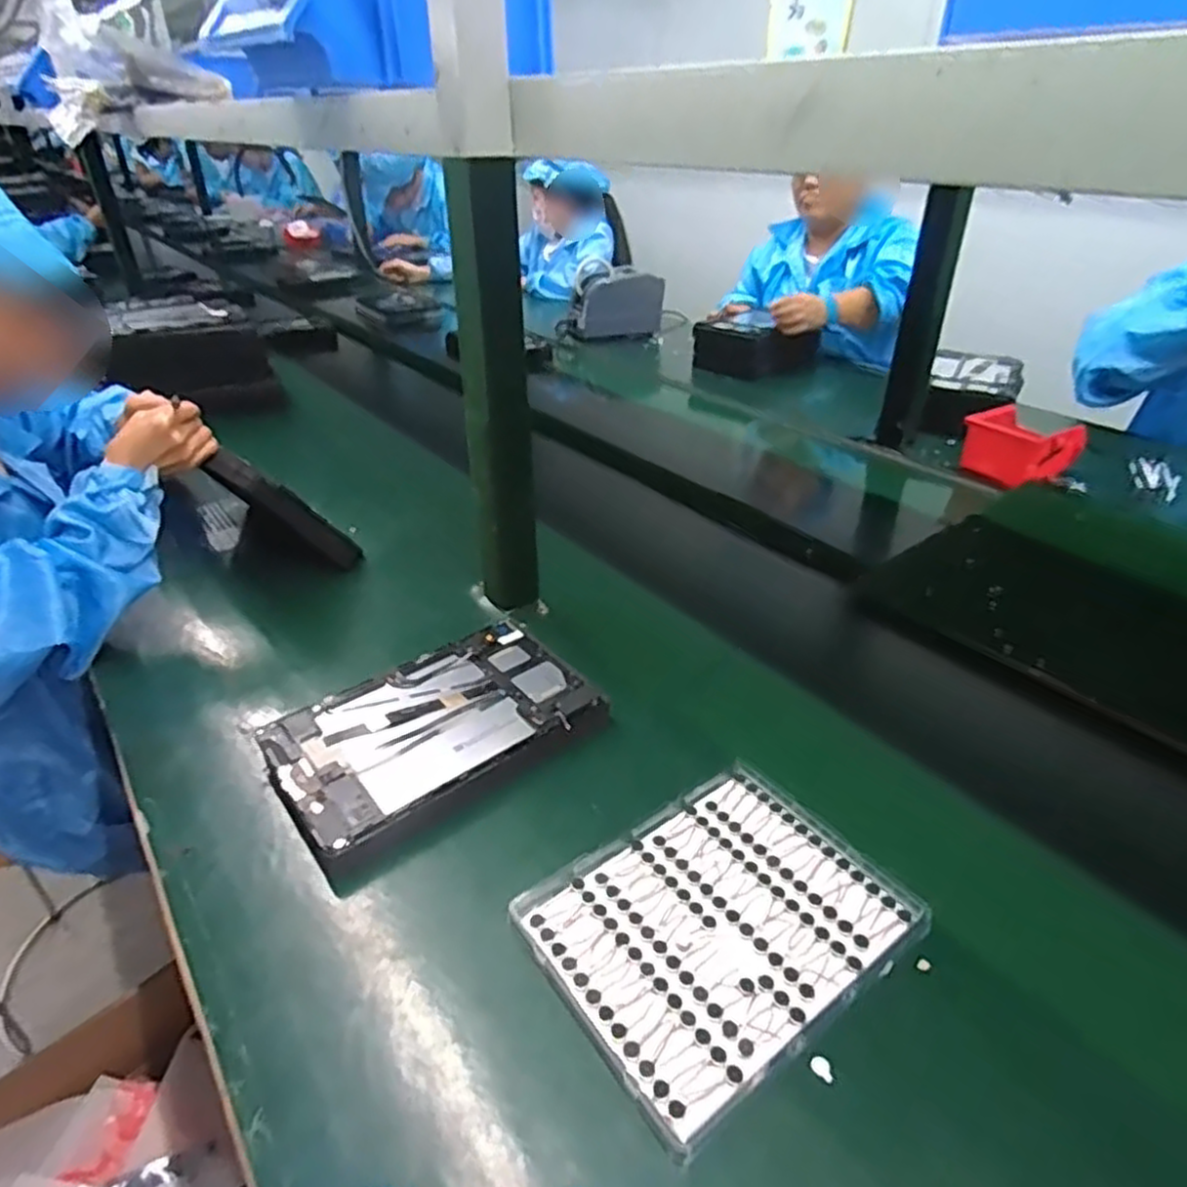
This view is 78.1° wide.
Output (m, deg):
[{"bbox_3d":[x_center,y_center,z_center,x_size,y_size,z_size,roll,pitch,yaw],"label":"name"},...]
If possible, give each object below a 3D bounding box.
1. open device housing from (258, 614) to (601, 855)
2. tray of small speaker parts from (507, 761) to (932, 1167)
[{"bbox_3d":[-0.128,0.108,0.595,0.239,0.032,0.150,-26,42,-29],"label":"open device housing"},{"bbox_3d":[0.079,0.205,0.466,0.214,0.011,0.165,-25,41,-28],"label":"tray of small speaker parts"}]

